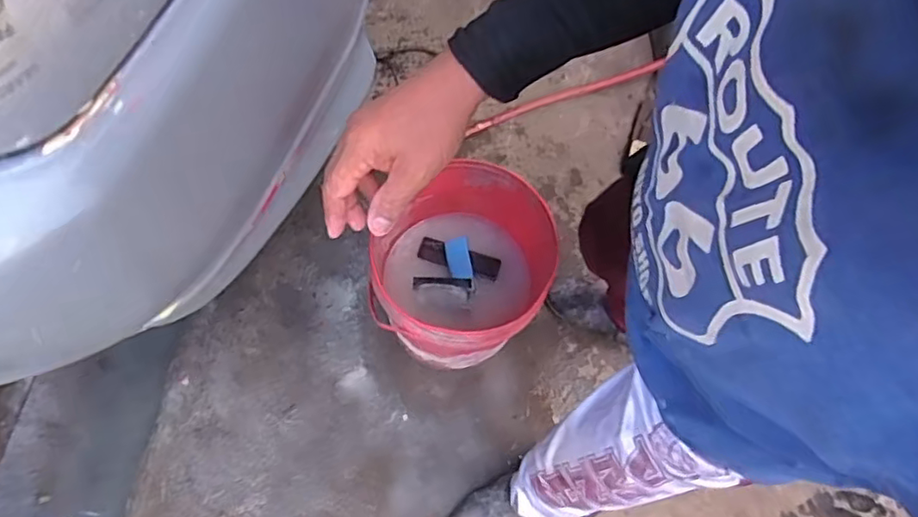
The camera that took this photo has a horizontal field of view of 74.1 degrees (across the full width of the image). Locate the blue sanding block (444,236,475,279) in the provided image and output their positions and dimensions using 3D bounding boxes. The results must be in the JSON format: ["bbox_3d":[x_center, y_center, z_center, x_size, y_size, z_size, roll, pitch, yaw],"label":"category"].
[{"bbox_3d":[0.000,0.000,1.153,0.045,0.009,0.078,-10,99,-4],"label":"blue sanding block"}]

